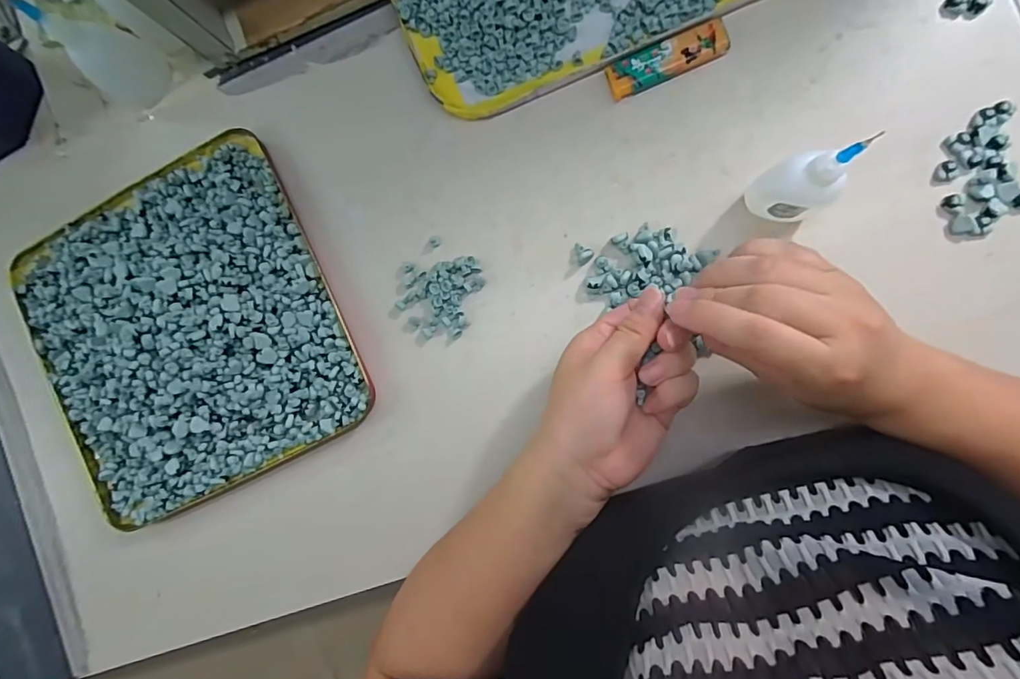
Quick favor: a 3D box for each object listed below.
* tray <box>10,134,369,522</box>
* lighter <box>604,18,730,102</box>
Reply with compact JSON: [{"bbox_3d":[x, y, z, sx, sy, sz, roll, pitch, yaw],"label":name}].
[{"bbox_3d":[-0.248,-0.005,0.377,0.240,0.046,0.241,-25,89,6],"label":"tray"},{"bbox_3d":[0.105,-0.186,0.337,0.079,0.007,0.024,-21,90,6],"label":"lighter"}]

